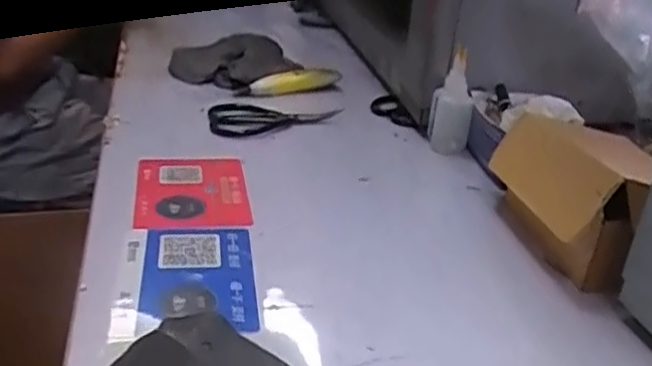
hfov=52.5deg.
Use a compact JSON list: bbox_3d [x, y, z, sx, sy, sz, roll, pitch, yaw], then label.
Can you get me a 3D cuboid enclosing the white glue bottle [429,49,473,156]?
[{"bbox_3d":[0.162,-0.104,0.854,0.044,0.127,0.041,4,27,-2],"label":"white glue bottle"}]

